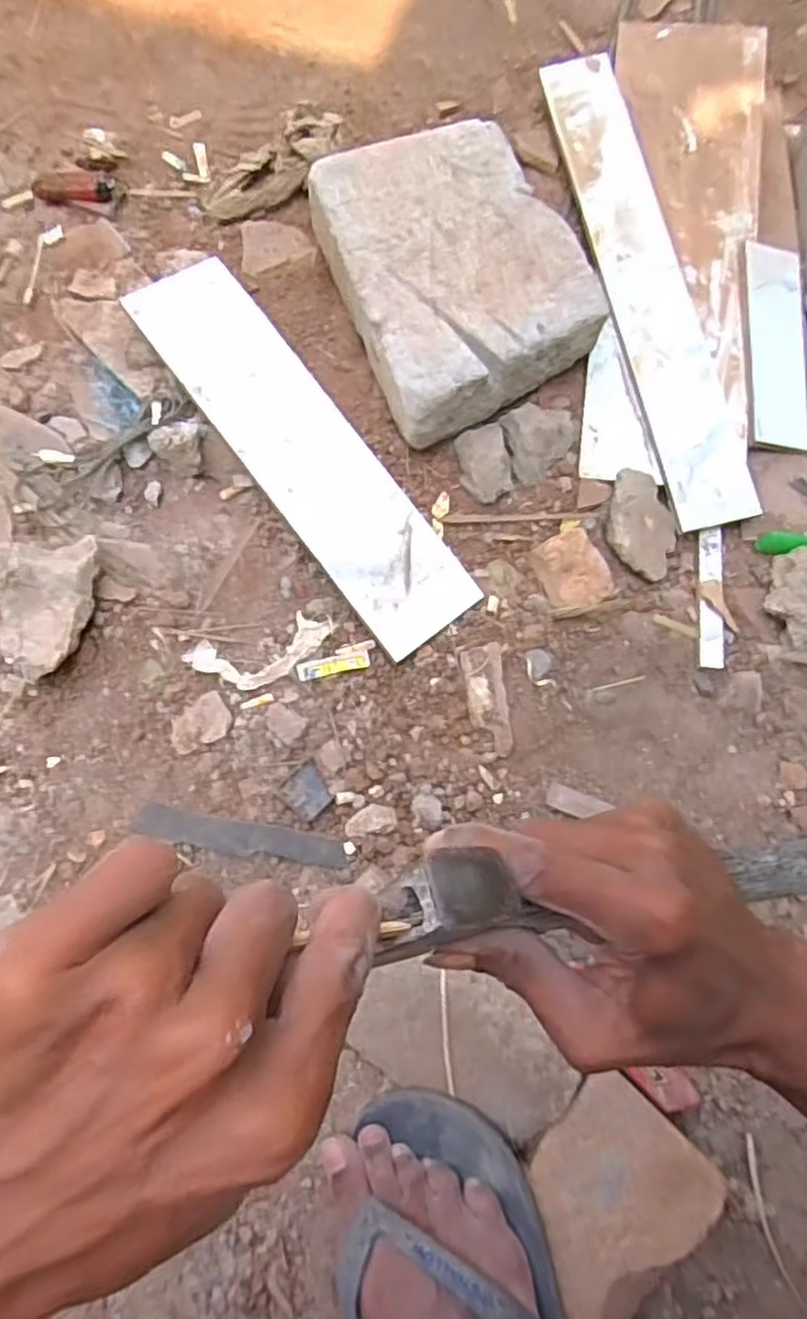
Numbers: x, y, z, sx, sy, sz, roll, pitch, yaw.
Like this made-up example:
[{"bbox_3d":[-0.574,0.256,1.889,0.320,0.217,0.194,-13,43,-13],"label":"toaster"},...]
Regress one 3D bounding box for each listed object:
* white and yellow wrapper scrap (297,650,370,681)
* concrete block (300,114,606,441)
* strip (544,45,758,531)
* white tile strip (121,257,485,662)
[{"bbox_3d":[-0.057,0.004,0.596,0.059,0.007,0.017,-14,77,-5],"label":"white and yellow wrapper scrap"},{"bbox_3d":[0.045,-0.343,0.652,0.199,0.072,0.264,-22,79,-9],"label":"concrete block"},{"bbox_3d":[0.226,-0.358,0.674,0.076,0.011,0.497,-13,79,0],"label":"strip"},{"bbox_3d":[-0.086,-0.182,0.617,0.099,0.014,0.390,-36,86,-19],"label":"white tile strip"}]

